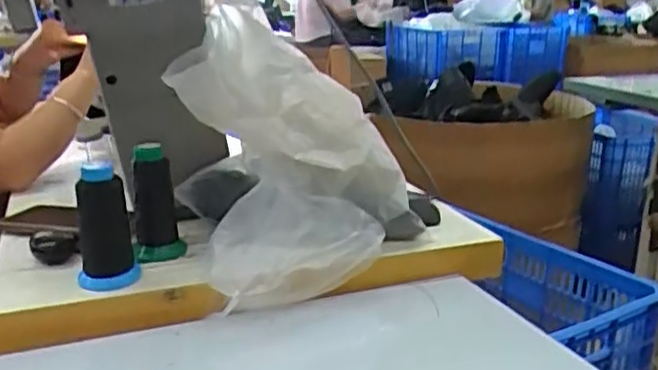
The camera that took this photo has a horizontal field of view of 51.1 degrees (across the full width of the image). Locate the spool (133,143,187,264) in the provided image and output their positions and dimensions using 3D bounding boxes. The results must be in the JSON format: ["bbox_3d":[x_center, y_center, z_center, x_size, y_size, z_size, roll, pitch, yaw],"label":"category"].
[{"bbox_3d":[-0.187,0.019,0.742,0.050,0.115,0.057,-5,17,-18],"label":"spool"}]

